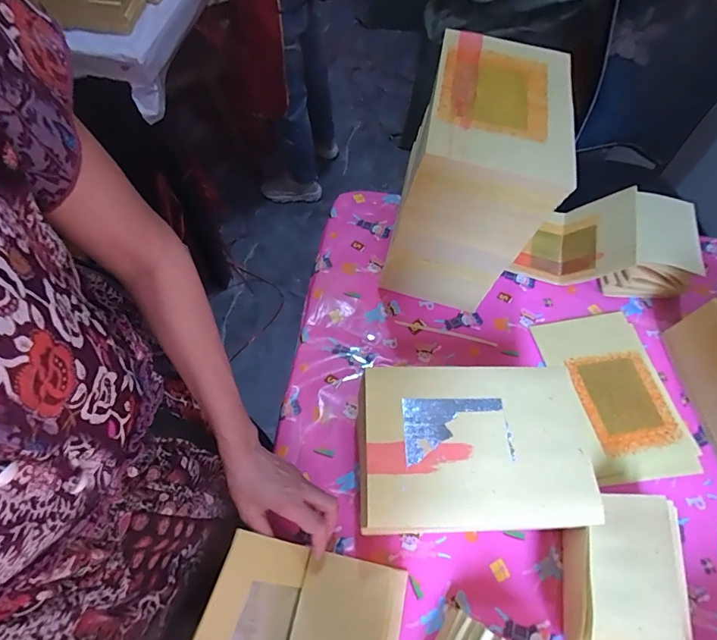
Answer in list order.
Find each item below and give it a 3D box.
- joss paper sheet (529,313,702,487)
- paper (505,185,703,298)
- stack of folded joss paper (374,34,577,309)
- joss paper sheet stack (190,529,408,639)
[{"bbox_3d":[0.372,0.106,0.644,0.157,0.007,0.242,-10,64,-7],"label":"joss paper sheet"},{"bbox_3d":[0.404,-0.134,0.723,0.238,0.110,0.158,18,60,6],"label":"paper"},{"bbox_3d":[0.163,-0.186,0.633,0.174,0.306,0.226,17,60,6],"label":"stack of folded joss paper"},{"bbox_3d":[-0.064,0.328,0.455,0.193,0.075,0.163,14,60,4],"label":"joss paper sheet stack"}]

